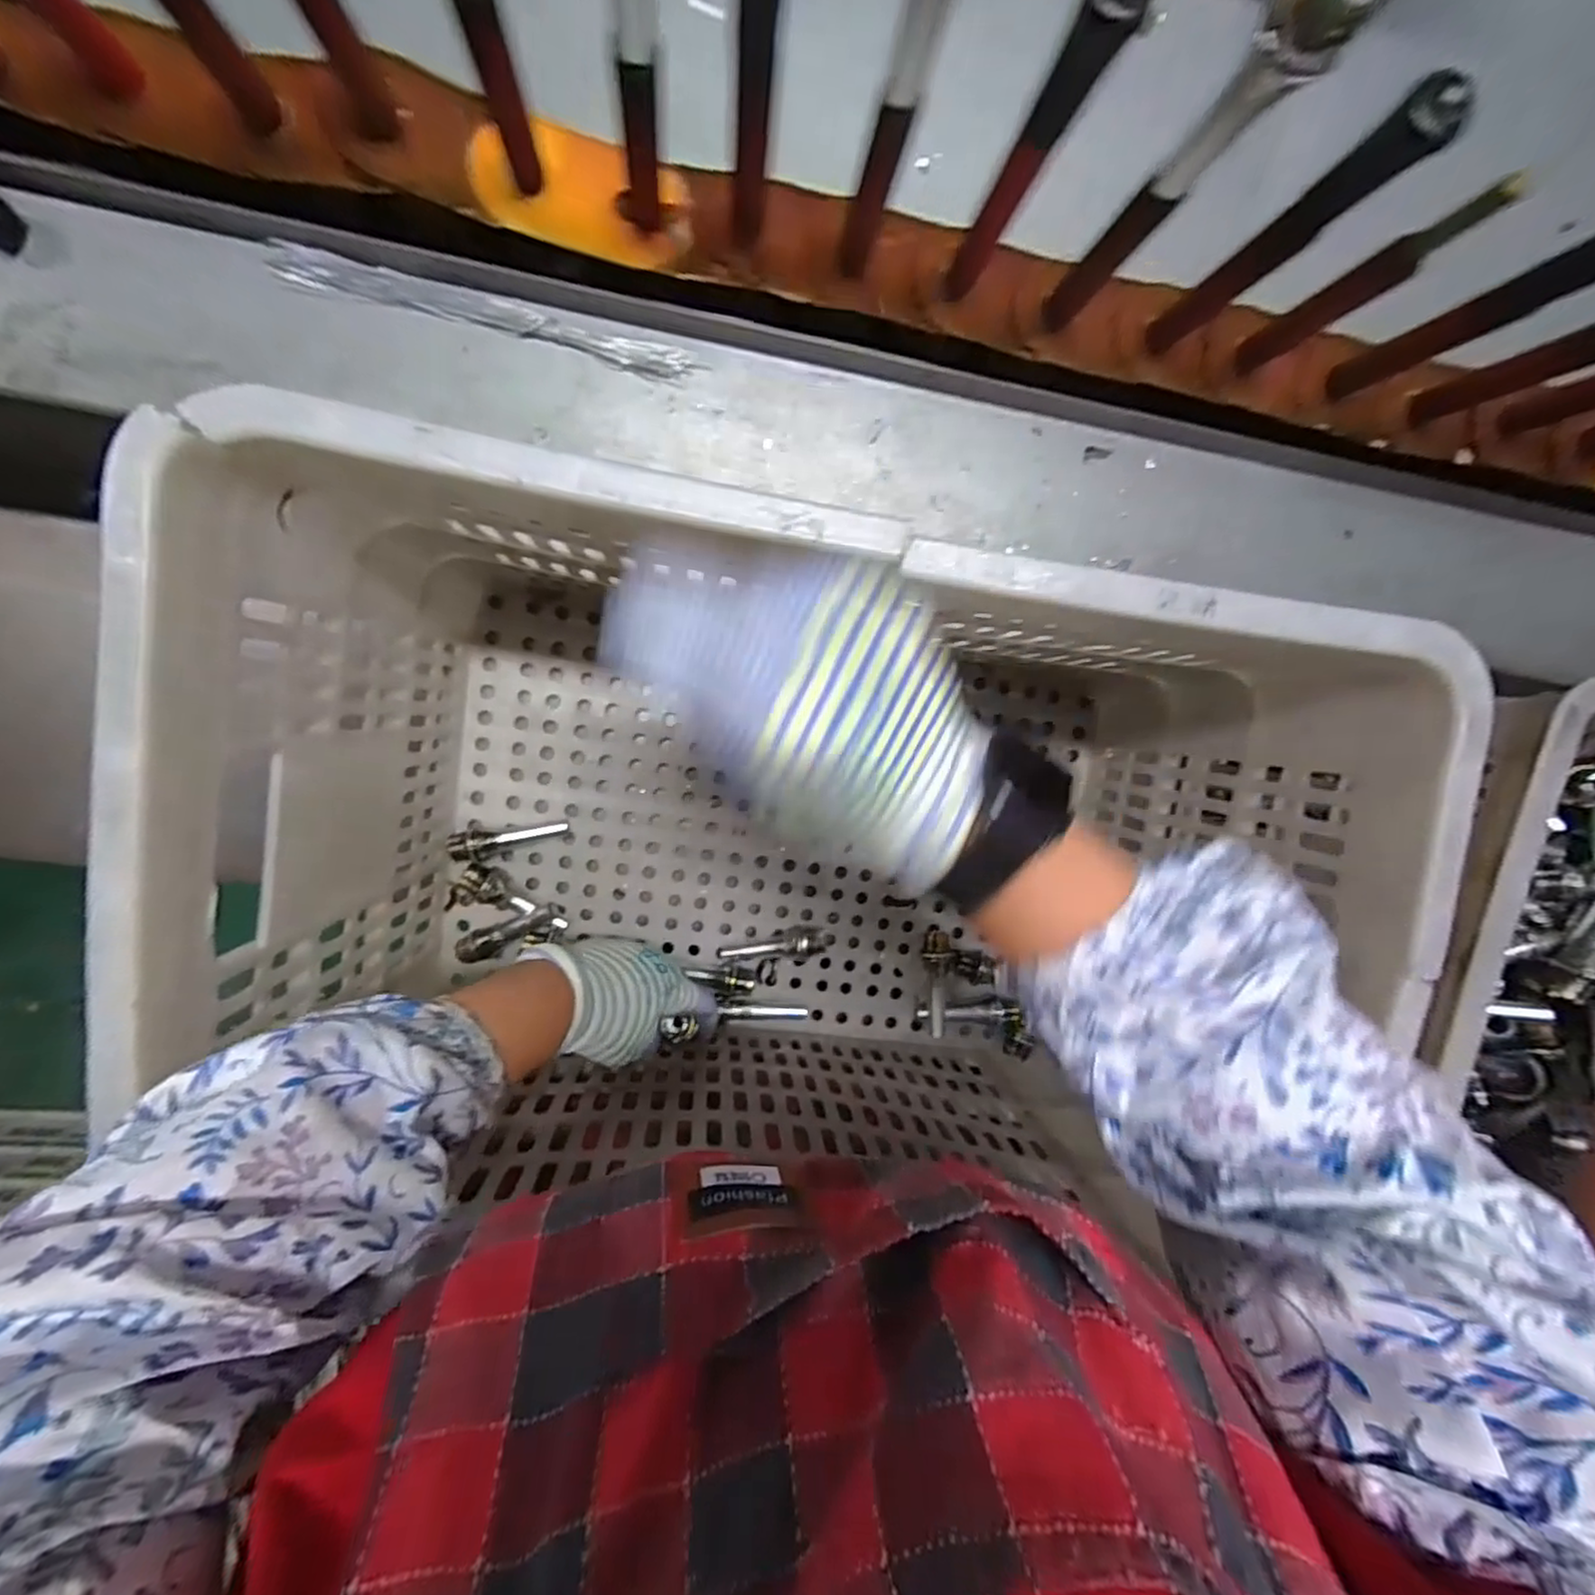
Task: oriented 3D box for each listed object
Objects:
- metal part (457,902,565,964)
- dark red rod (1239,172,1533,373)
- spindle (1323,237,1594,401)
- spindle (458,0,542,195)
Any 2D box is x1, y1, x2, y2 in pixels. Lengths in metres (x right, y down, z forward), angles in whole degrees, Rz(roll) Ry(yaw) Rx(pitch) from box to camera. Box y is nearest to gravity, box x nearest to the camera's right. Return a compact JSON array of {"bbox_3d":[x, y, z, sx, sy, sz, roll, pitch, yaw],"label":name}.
[{"bbox_3d":[-0.211,0.100,0.510,0.079,0.023,0.021,-22,99,-4],"label":"metal part"},{"bbox_3d":[0.233,-0.214,0.295,0.014,0.122,0.016,-35,99,-2],"label":"dark red rod"},{"bbox_3d":[0.286,-0.203,0.296,0.013,0.141,0.020,-25,99,-3],"label":"spindle"},{"bbox_3d":[-0.108,-0.261,0.246,0.014,0.123,0.008,-23,99,-4],"label":"spindle"}]

